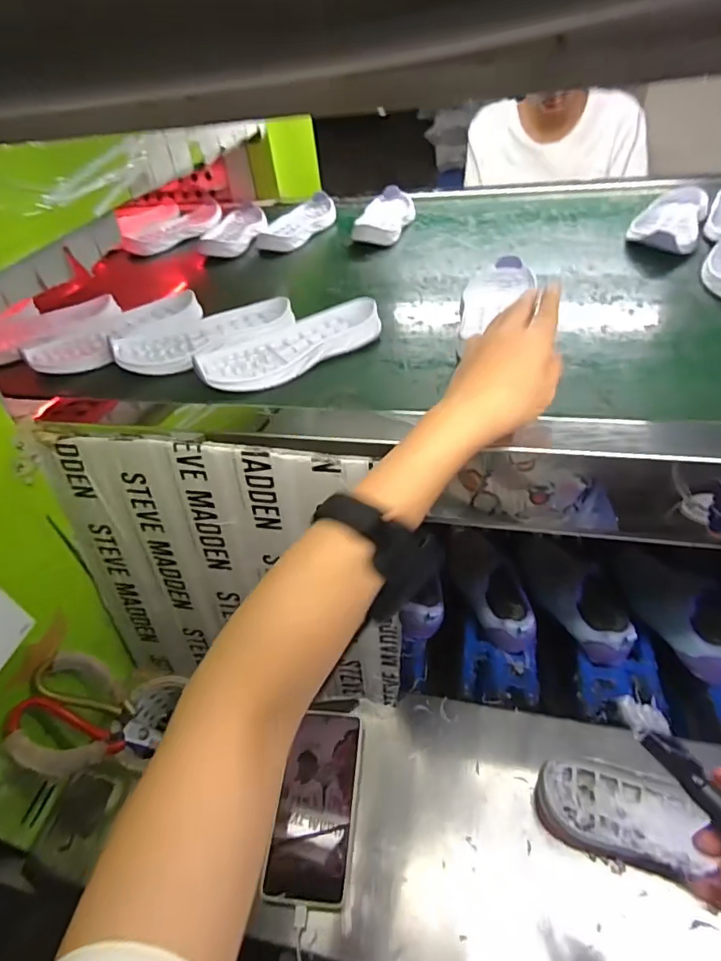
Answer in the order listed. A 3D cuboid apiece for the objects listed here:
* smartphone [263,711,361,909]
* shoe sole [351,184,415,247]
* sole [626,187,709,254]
[{"bbox_3d":[-0.043,0.318,0.511,0.075,0.018,0.163,-1,42,7],"label":"smartphone"},{"bbox_3d":[0.043,-0.418,0.808,0.073,0.030,0.205,3,43,12],"label":"shoe sole"},{"bbox_3d":[0.406,-0.342,0.672,0.077,0.027,0.189,17,48,25],"label":"sole"}]

